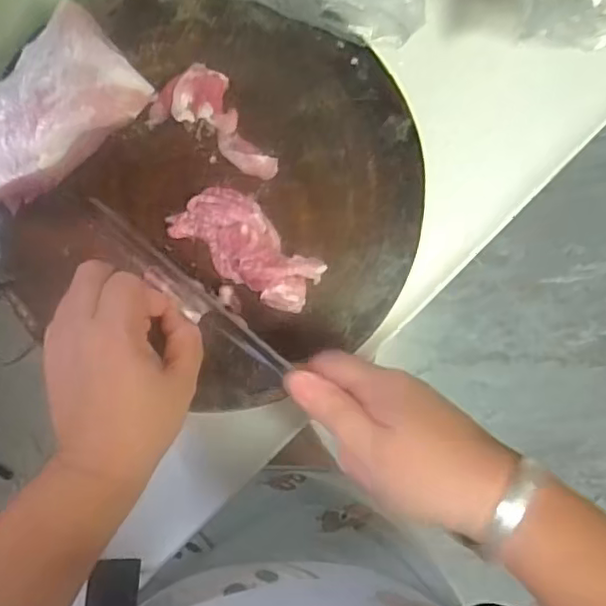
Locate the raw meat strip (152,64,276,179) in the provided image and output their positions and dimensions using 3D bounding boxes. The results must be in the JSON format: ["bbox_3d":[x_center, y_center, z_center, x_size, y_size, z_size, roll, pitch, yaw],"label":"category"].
[{"bbox_3d":[-0.050,-0.117,0.393,0.085,0.018,0.045,26,91,-7],"label":"raw meat strip"}]

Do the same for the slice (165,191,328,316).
[{"bbox_3d":[-0.034,-0.036,0.398,0.098,0.024,0.047,38,89,-7],"label":"slice"}]

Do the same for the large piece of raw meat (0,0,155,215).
[{"bbox_3d":[-0.157,-0.107,0.370,0.124,0.044,0.067,-44,97,-2],"label":"large piece of raw meat"}]

